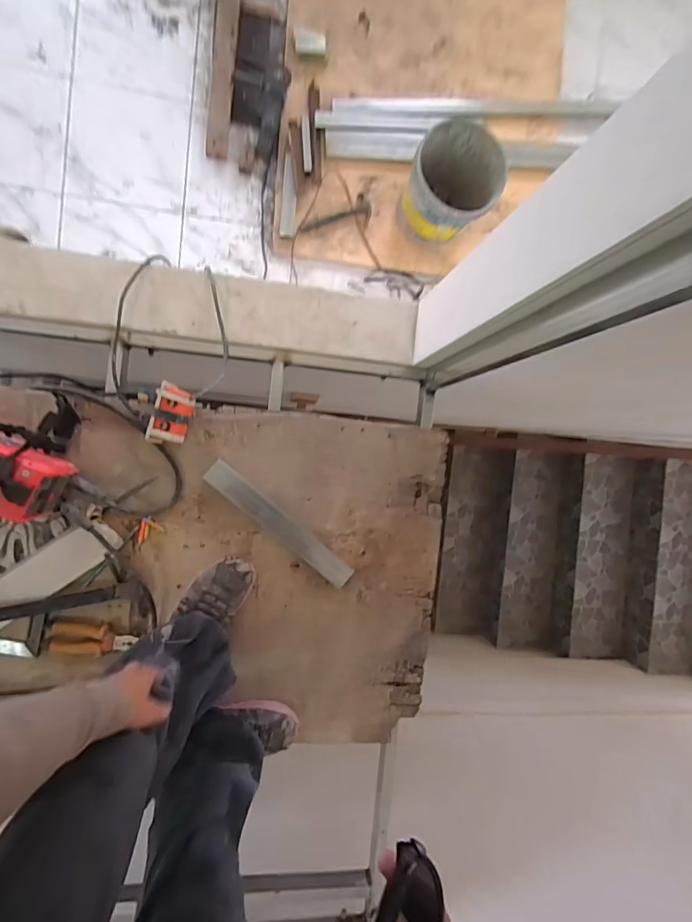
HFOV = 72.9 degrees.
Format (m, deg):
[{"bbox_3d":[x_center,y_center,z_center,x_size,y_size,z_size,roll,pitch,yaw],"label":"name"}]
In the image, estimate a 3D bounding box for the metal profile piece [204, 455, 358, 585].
[{"bbox_3d":[-0.135,0.133,0.964,0.358,0.021,0.051,41,84,-6],"label":"metal profile piece"}]

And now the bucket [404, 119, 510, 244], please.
[{"bbox_3d":[0.333,-0.892,1.550,0.274,0.280,0.288,-1,95,-13],"label":"bucket"}]

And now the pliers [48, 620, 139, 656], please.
[{"bbox_3d":[-0.487,0.342,0.899,0.150,0.021,0.058,3,89,-9],"label":"pliers"}]

